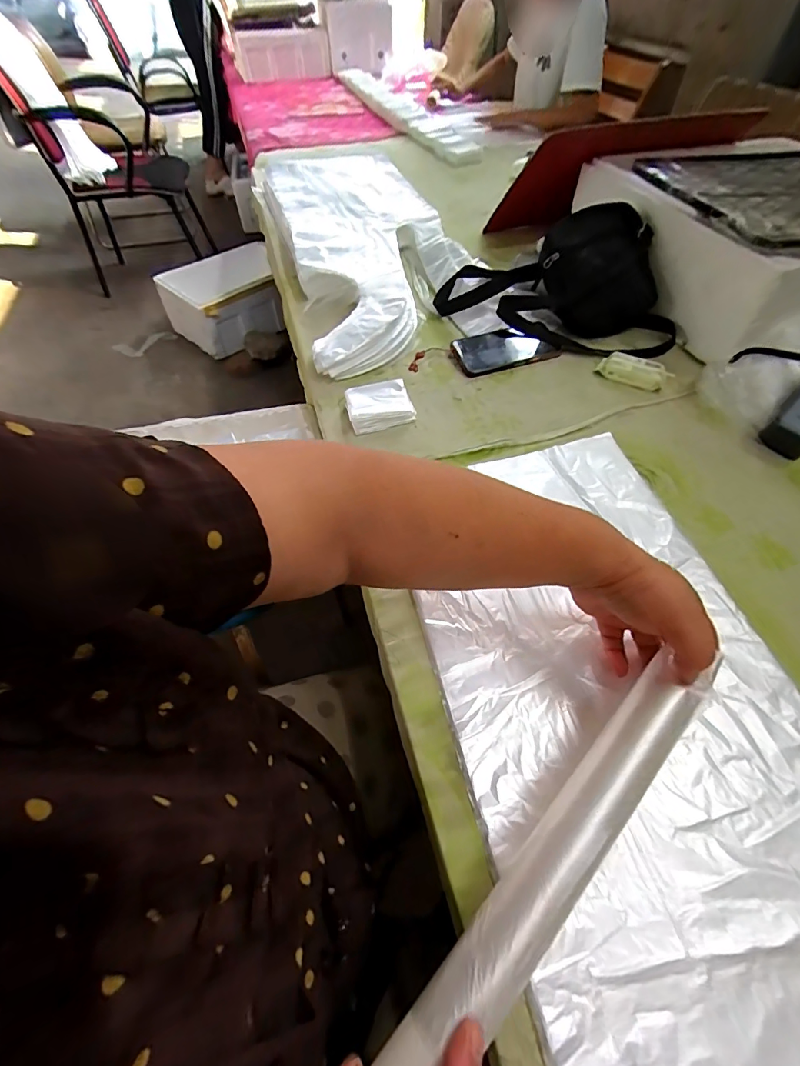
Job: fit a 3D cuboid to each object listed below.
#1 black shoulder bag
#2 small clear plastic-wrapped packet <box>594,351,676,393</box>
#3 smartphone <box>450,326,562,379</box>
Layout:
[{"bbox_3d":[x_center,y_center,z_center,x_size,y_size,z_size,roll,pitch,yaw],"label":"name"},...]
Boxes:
[{"bbox_3d":[0.265,-0.415,0.707,0.373,0.127,0.197,23,57,15],"label":"black shoulder bag"},{"bbox_3d":[0.343,-0.238,0.644,0.097,0.018,0.050,25,58,17],"label":"small clear plastic-wrapped packet"},{"bbox_3d":[0.163,-0.290,0.689,0.151,0.016,0.085,-16,56,-11],"label":"smartphone"}]

